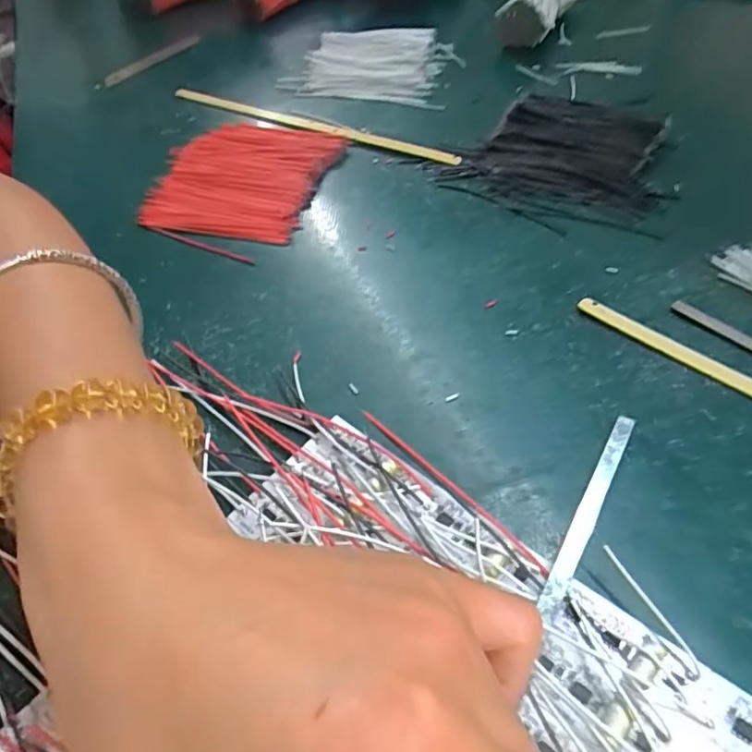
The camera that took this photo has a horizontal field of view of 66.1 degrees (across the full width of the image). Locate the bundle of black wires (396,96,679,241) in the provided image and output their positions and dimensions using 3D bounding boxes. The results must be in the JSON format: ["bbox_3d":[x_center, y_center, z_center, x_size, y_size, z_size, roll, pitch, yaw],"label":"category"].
[{"bbox_3d":[0.089,-0.116,0.302,0.119,0.016,0.088,25,58,23],"label":"bundle of black wires"}]

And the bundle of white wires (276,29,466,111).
[{"bbox_3d":[-0.002,-0.203,0.376,0.106,0.020,0.060,15,54,17],"label":"bundle of white wires"}]

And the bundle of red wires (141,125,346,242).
[{"bbox_3d":[-0.076,-0.113,0.323,0.091,0.010,0.092,12,53,15],"label":"bundle of red wires"}]

